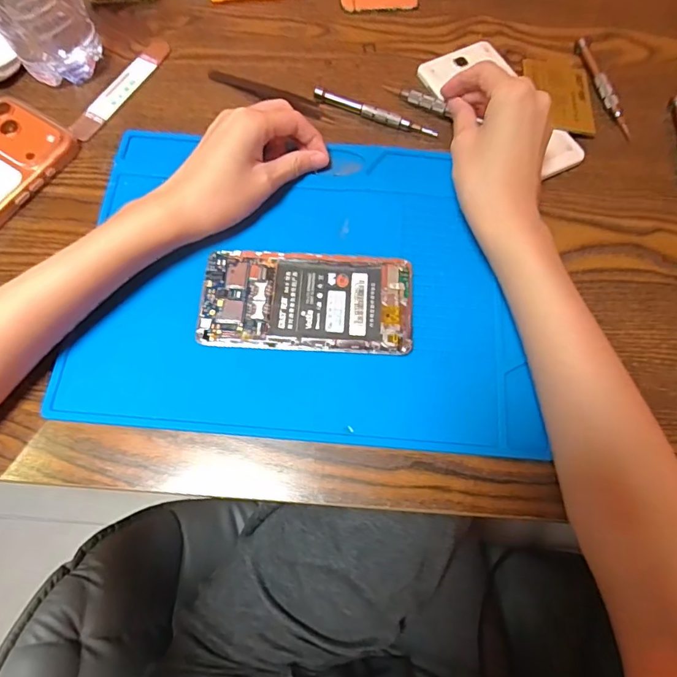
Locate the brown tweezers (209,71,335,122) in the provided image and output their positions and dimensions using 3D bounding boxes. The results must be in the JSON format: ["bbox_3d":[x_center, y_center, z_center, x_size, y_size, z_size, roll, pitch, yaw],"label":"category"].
[{"bbox_3d":[-0.056,-0.204,0.387,0.114,0.005,0.015,28,72,10],"label":"brown tweezers"}]

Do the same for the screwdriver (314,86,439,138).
[{"bbox_3d":[0.029,-0.180,0.376,0.103,0.011,0.009,20,71,7],"label":"screwdriver"}]

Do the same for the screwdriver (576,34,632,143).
[{"bbox_3d":[0.219,-0.211,0.388,0.013,0.007,0.109,-8,70,-3],"label":"screwdriver"}]

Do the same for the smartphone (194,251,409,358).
[{"bbox_3d":[-0.021,-0.026,0.318,0.140,0.008,0.070,3,69,1],"label":"smartphone"}]

